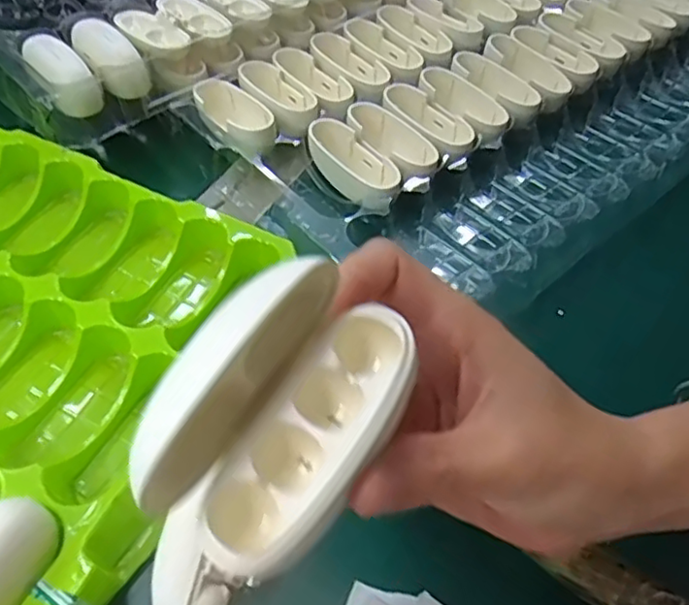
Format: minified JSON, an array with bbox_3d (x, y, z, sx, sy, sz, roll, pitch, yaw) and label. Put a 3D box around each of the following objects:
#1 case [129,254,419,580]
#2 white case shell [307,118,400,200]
[{"bbox_3d":[-0.017,0.027,0.153,0.048,0.035,0.065,41,68,4],"label":"case"},{"bbox_3d":[0.006,-0.080,0.373,0.027,0.028,0.065,-32,59,-24],"label":"white case shell"}]

